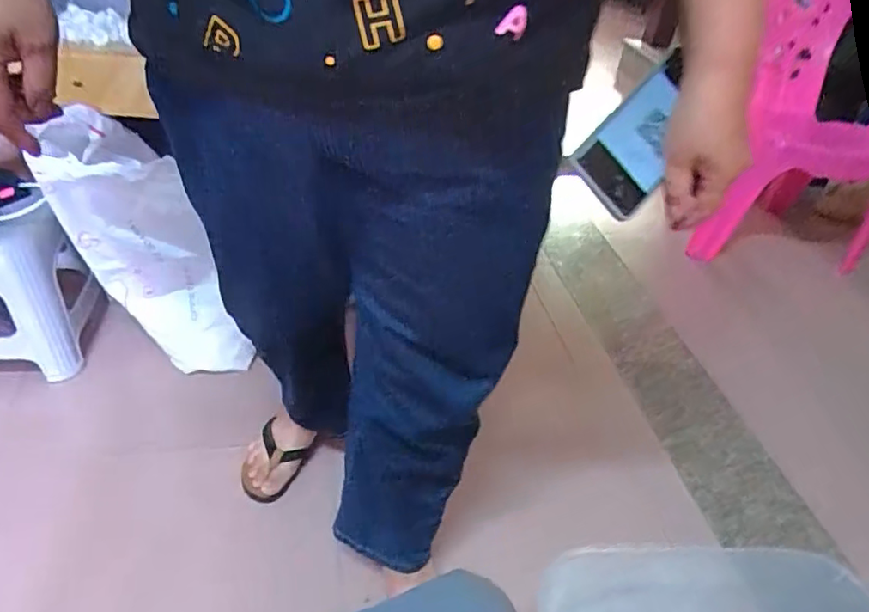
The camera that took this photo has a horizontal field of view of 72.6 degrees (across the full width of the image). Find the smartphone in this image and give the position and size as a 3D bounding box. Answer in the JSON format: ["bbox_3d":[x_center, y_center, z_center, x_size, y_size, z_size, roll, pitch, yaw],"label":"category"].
[{"bbox_3d":[0.187,-0.148,0.523,0.152,0.076,0.012,-46,16,-15],"label":"smartphone"}]

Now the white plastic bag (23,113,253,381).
[{"bbox_3d":[-0.520,-0.081,1.101,0.262,0.514,0.179,-11,42,-22],"label":"white plastic bag"}]

